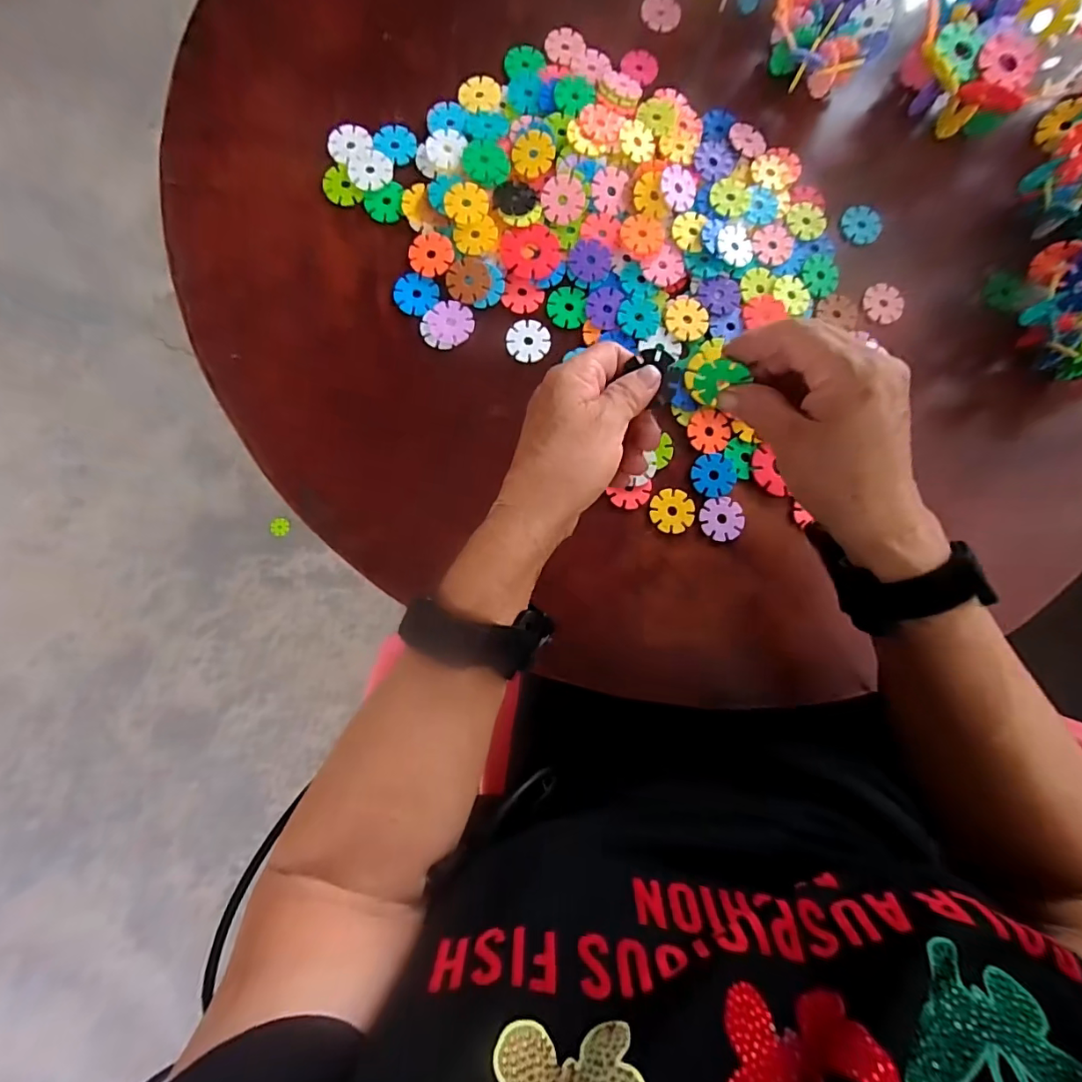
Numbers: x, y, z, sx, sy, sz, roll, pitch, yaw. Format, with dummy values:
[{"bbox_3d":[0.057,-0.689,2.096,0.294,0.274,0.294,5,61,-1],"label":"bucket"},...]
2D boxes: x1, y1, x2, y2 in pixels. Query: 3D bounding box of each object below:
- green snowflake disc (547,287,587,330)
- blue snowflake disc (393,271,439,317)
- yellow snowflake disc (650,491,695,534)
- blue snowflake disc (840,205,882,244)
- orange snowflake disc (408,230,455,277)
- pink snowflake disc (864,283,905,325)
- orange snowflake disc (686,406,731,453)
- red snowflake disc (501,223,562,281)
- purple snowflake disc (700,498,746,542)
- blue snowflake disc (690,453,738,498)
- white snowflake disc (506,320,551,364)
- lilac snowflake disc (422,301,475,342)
[{"bbox_3d":[0.020,-0.173,0.371,0.028,0.004,0.031,9,83,-2],"label":"green snowflake disc"},{"bbox_3d":[-0.091,-0.180,0.364,0.030,0.004,0.031,0,83,-3],"label":"blue snowflake disc"},{"bbox_3d":[0.094,-0.021,0.354,0.031,0.004,0.030,0,83,-3],"label":"yellow snowflake disc"},{"bbox_3d":[0.254,-0.252,0.396,0.031,0.005,0.031,0,83,-3],"label":"blue snowflake disc"},{"bbox_3d":[-0.079,-0.210,0.364,0.031,0.004,0.033,0,83,-3],"label":"orange snowflake disc"},{"bbox_3d":[0.266,-0.185,0.390,0.027,0.009,0.031,21,82,-5],"label":"pink snowflake disc"},{"bbox_3d":[0.122,-0.080,0.363,0.030,0.006,0.032,0,83,-3],"label":"orange snowflake disc"},{"bbox_3d":[-0.007,-0.213,0.366,0.042,0.004,0.041,0,83,-3],"label":"red snowflake disc"},{"bbox_3d":[0.129,-0.016,0.357,0.030,0.005,0.031,0,83,-3],"label":"purple snowflake disc"},{"bbox_3d":[0.124,-0.048,0.359,0.031,0.004,0.032,0,83,-3],"label":"blue snowflake disc"},{"bbox_3d":[-0.009,-0.145,0.363,0.031,0.004,0.032,0,83,-3],"label":"white snowflake disc"},{"bbox_3d":[-0.066,-0.158,0.359,0.034,0.004,0.029,26,83,0],"label":"lilac snowflake disc"}]

